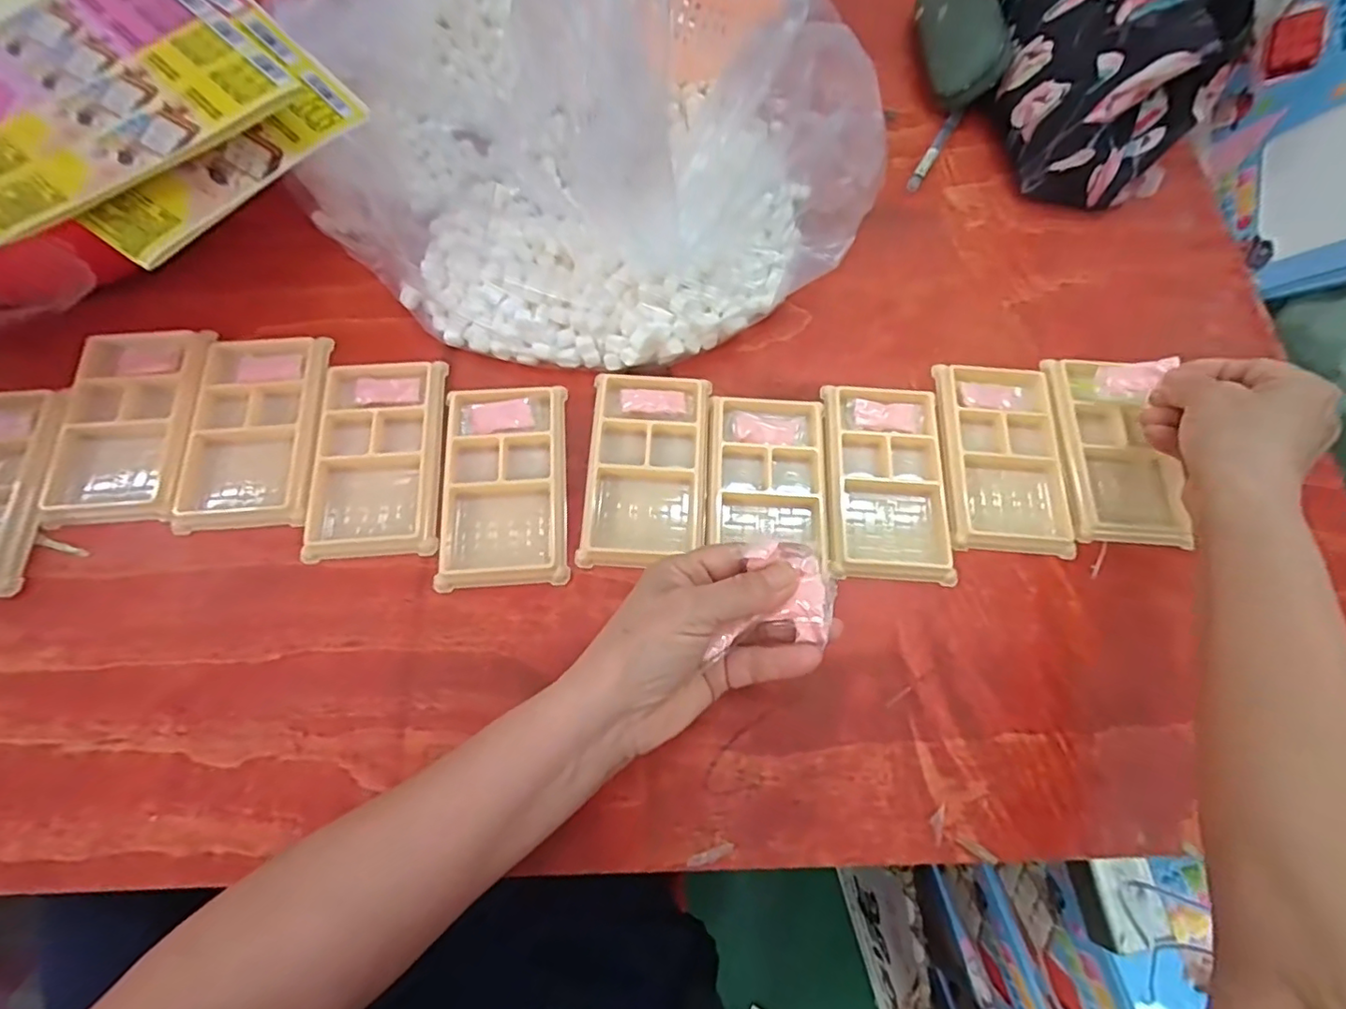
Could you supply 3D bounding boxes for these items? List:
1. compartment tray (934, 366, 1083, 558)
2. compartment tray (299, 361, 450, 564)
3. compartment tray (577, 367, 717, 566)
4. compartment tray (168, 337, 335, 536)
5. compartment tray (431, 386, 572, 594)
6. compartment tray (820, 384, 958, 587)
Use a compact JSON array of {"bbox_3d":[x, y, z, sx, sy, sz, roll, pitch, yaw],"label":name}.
[{"bbox_3d":[0.225,-0.033,0.397,0.078,0.010,0.135,3,71,-2],"label":"compartment tray"},{"bbox_3d":[-0.192,-0.032,0.379,0.077,0.011,0.130,-4,71,-4],"label":"compartment tray"},{"bbox_3d":[-0.017,-0.026,0.382,0.078,0.008,0.132,5,71,-1],"label":"compartment tray"},{"bbox_3d":[-0.276,-0.049,0.379,0.085,0.011,0.133,0,71,-3],"label":"compartment tray"},{"bbox_3d":[-0.109,-0.015,0.374,0.077,0.009,0.133,-3,71,-4],"label":"compartment tray"},{"bbox_3d":[0.141,-0.017,0.388,0.082,0.009,0.135,3,71,-2],"label":"compartment tray"}]

